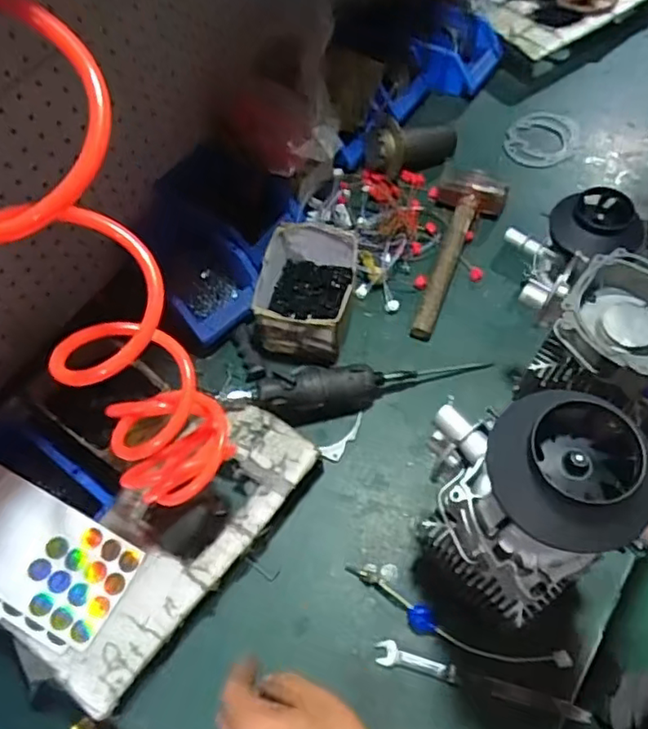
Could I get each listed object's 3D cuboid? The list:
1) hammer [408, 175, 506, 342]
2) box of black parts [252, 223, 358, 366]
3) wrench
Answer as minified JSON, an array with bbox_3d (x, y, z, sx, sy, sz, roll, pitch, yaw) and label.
[{"bbox_3d":[0.184,-0.156,0.844,0.100,0.047,0.278,14,63,12],"label":"hammer"},{"bbox_3d":[-0.024,-0.093,0.792,0.123,0.093,0.152,7,61,8],"label":"box of black parts"},{"bbox_3d":[0.155,0.313,0.603,0.205,0.008,0.023,11,62,10],"label":"wrench"}]

